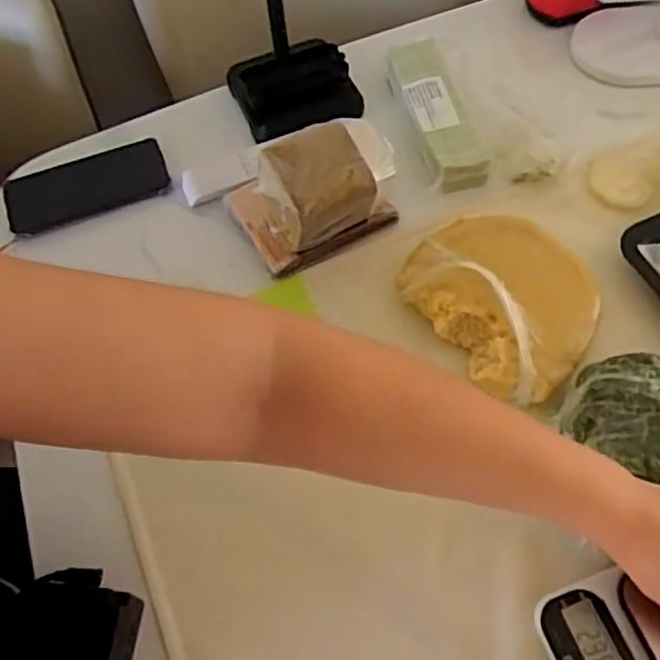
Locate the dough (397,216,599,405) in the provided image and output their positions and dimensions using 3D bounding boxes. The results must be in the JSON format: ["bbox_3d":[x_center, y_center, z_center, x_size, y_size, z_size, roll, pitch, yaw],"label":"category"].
[{"bbox_3d":[0.146,-0.030,0.532,0.131,0.036,0.167,-30,63,-12],"label":"dough"}]

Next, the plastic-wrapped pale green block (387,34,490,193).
[{"bbox_3d":[0.103,-0.220,0.649,0.058,0.034,0.179,-16,61,-4],"label":"plastic-wrapped pale green block"}]

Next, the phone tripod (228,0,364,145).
[{"bbox_3d":[-0.046,-0.312,0.597,0.121,0.257,0.080,-18,62,-6],"label":"phone tripod"}]

